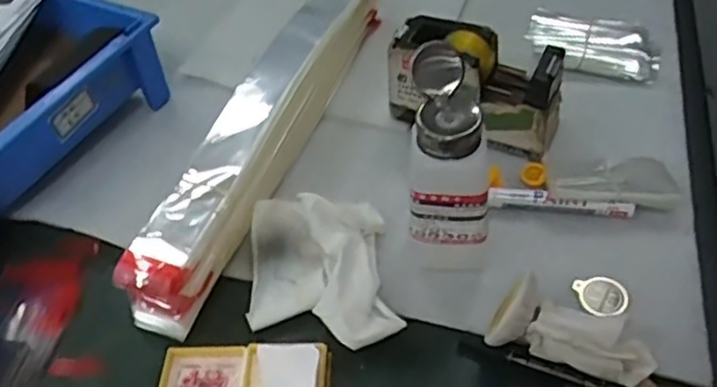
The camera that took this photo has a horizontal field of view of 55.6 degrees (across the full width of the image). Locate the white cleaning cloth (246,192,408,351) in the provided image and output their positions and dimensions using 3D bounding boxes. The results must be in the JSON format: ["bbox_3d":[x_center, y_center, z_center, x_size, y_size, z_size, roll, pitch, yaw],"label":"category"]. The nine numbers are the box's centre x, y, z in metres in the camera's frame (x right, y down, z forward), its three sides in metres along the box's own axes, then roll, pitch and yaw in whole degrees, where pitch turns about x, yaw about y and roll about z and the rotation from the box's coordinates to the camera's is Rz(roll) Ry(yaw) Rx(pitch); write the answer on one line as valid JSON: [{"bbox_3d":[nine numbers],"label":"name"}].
[{"bbox_3d":[-0.028,0.053,0.474,0.097,0.034,0.114,-4,47,-1],"label":"white cleaning cloth"}]

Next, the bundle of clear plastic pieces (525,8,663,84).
[{"bbox_3d":[0.209,-0.132,0.606,0.115,0.026,0.051,13,51,18],"label":"bundle of clear plastic pieces"}]

